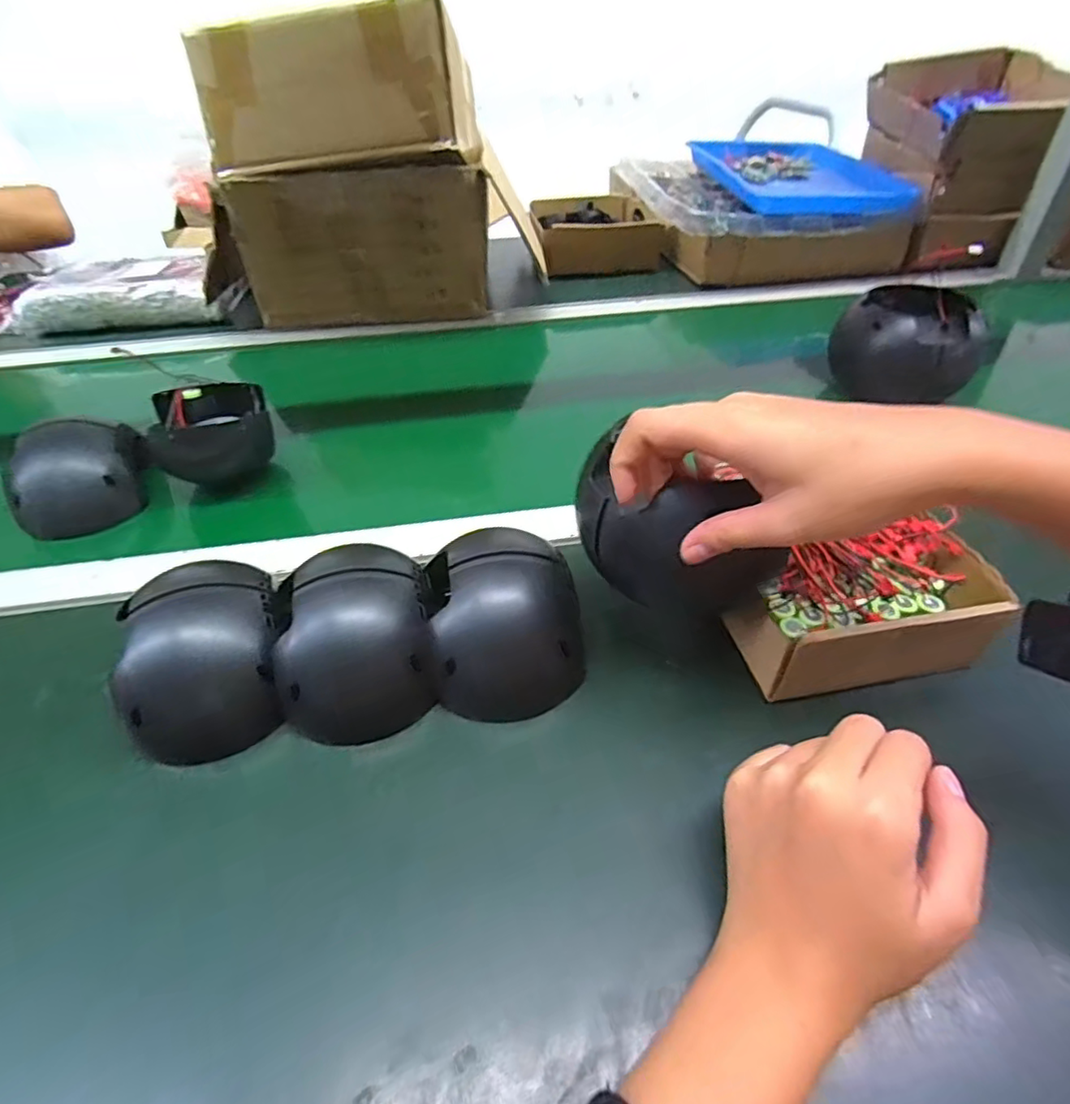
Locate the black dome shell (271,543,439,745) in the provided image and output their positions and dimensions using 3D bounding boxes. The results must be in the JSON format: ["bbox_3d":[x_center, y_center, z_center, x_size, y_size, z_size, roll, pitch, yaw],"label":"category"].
[{"bbox_3d":[-0.106,0.046,0.354,0.089,0.064,0.107,-11,43,-10],"label":"black dome shell"}]

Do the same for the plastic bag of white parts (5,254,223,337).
[{"bbox_3d":[-0.569,-0.367,0.831,0.290,0.044,0.172,-7,43,-5],"label":"plastic bag of white parts"}]

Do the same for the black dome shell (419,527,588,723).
[{"bbox_3d":[-0.020,0.043,0.367,0.090,0.082,0.106,-10,43,-9],"label":"black dome shell"}]

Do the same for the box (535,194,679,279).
[{"bbox_3d":[0.090,-0.519,0.972,0.186,0.070,0.209,-7,43,-5],"label":"box"}]

